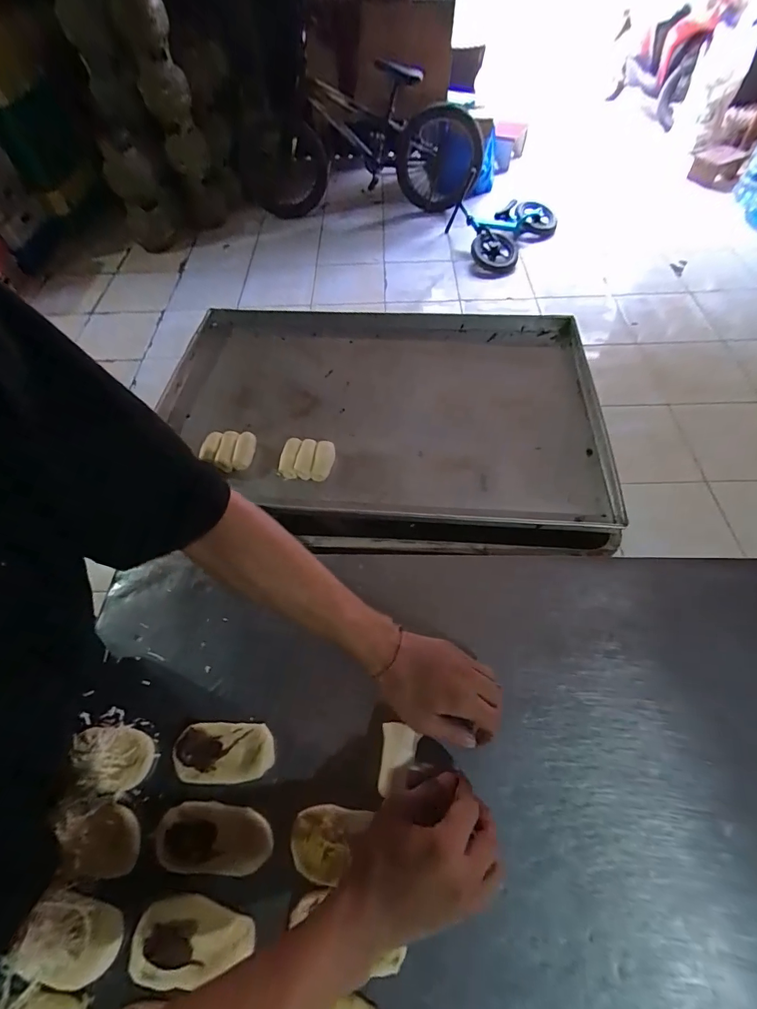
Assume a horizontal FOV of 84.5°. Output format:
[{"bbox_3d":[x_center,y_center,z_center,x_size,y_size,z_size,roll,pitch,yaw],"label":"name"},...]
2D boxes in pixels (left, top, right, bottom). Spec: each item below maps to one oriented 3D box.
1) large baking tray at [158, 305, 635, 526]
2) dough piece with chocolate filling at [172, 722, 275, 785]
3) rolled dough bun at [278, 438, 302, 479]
[{"bbox_3d":[-0.006,-0.168,0.703,0.693,0.055,0.449,5,57,4],"label":"large baking tray"},{"bbox_3d":[-0.153,0.248,0.415,0.096,0.010,0.051,1,57,1],"label":"dough piece with chocolate filling"},{"bbox_3d":[-0.134,-0.074,0.625,0.027,0.027,0.063,4,57,3],"label":"rolled dough bun"}]

